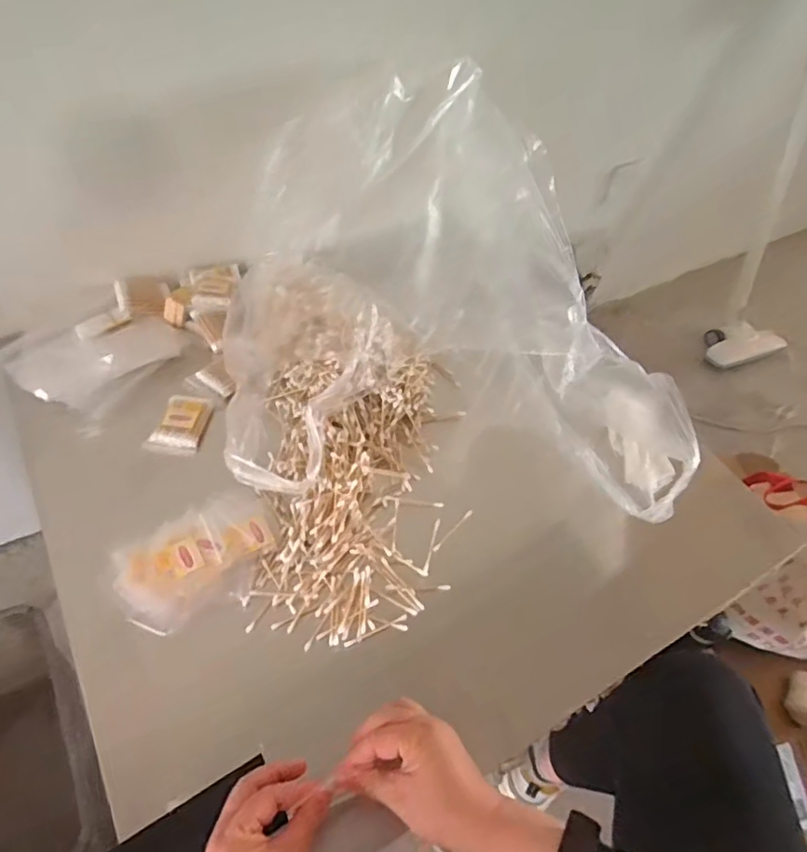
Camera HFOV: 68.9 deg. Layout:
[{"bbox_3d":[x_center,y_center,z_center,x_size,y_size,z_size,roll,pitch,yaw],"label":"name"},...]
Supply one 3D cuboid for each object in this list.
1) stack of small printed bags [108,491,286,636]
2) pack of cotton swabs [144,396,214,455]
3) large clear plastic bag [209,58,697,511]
[{"bbox_3d":[-0.217,0.140,0.634,0.169,0.020,0.111,-25,60,-21],"label":"stack of small printed bags"},{"bbox_3d":[-0.283,-0.005,0.749,0.059,0.013,0.096,7,54,0],"label":"pack of cotton swabs"},{"bbox_3d":[0.060,-0.178,0.758,0.544,0.255,0.549,3,51,-3],"label":"large clear plastic bag"}]

